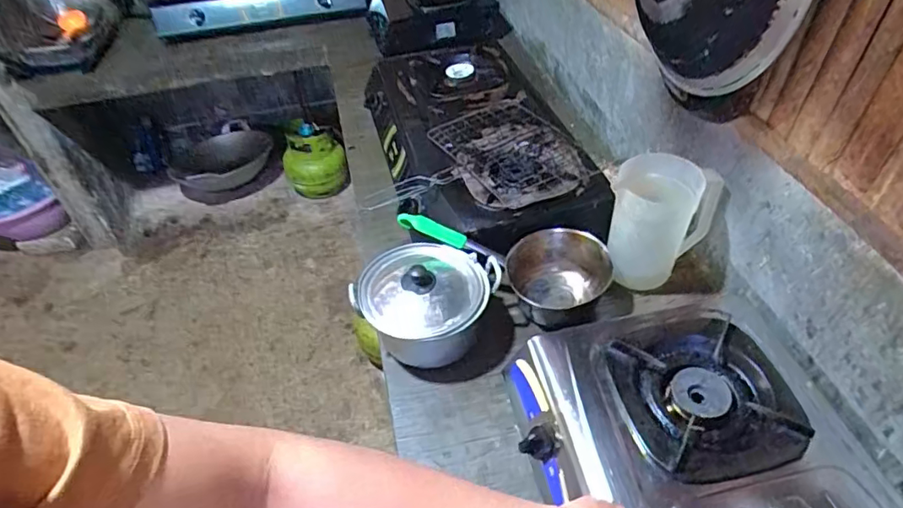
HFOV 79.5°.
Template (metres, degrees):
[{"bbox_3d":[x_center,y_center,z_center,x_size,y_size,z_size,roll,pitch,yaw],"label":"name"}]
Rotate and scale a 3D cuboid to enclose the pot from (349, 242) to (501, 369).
[{"bbox_3d":[-0.039,0.076,0.898,0.194,0.131,0.177,-2,46,2],"label":"pot"}]

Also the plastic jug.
[{"bbox_3d":[0.359,-0.051,0.949,0.158,0.226,0.109,18,50,20],"label":"plastic jug"}]

